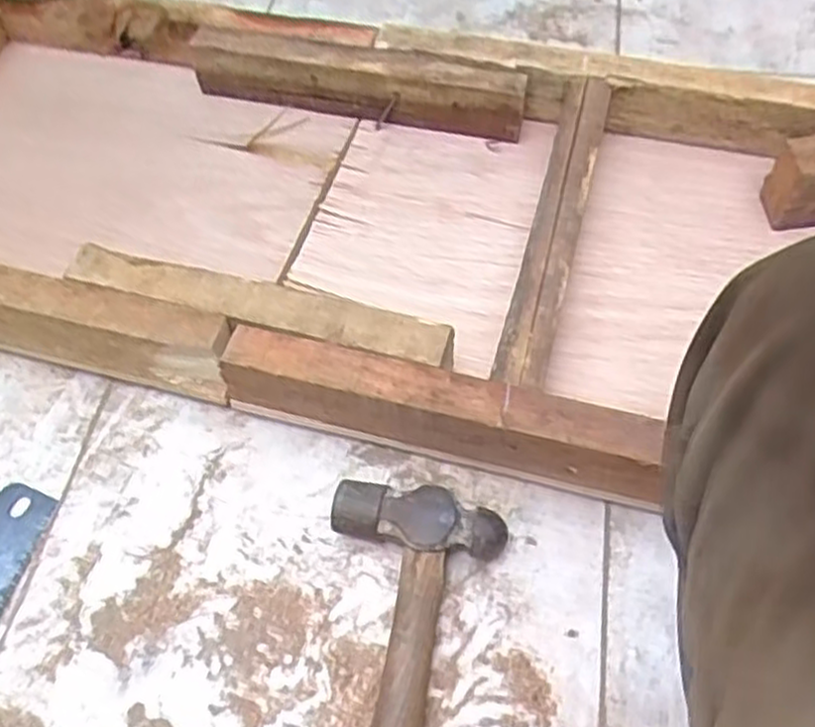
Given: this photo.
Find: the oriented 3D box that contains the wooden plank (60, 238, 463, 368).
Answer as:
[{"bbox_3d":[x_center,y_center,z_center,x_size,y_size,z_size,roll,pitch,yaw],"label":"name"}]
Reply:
[{"bbox_3d":[-0.107,-0.045,0.559,0.280,0.016,0.036,12,60,11],"label":"wooden plank"}]

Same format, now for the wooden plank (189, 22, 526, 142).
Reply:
[{"bbox_3d":[-0.048,-0.250,0.695,0.297,0.063,0.023,10,38,7],"label":"wooden plank"}]

